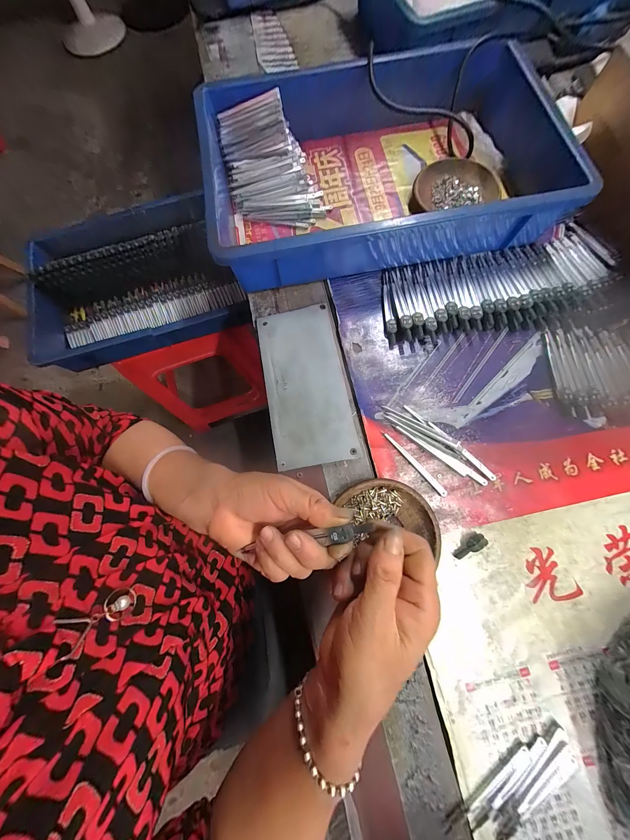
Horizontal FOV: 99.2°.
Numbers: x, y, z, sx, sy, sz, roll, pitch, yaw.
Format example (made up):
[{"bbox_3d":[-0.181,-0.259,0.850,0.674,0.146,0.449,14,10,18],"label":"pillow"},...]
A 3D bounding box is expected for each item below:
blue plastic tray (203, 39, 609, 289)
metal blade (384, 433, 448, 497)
[{"bbox_3d":[0.082,-0.343,0.359,0.435,0.075,0.296,-10,76,-1],"label":"blue plastic tray"},{"bbox_3d":[0.113,0.048,0.300,0.009,0.005,0.089,-40,78,-7],"label":"metal blade"}]

